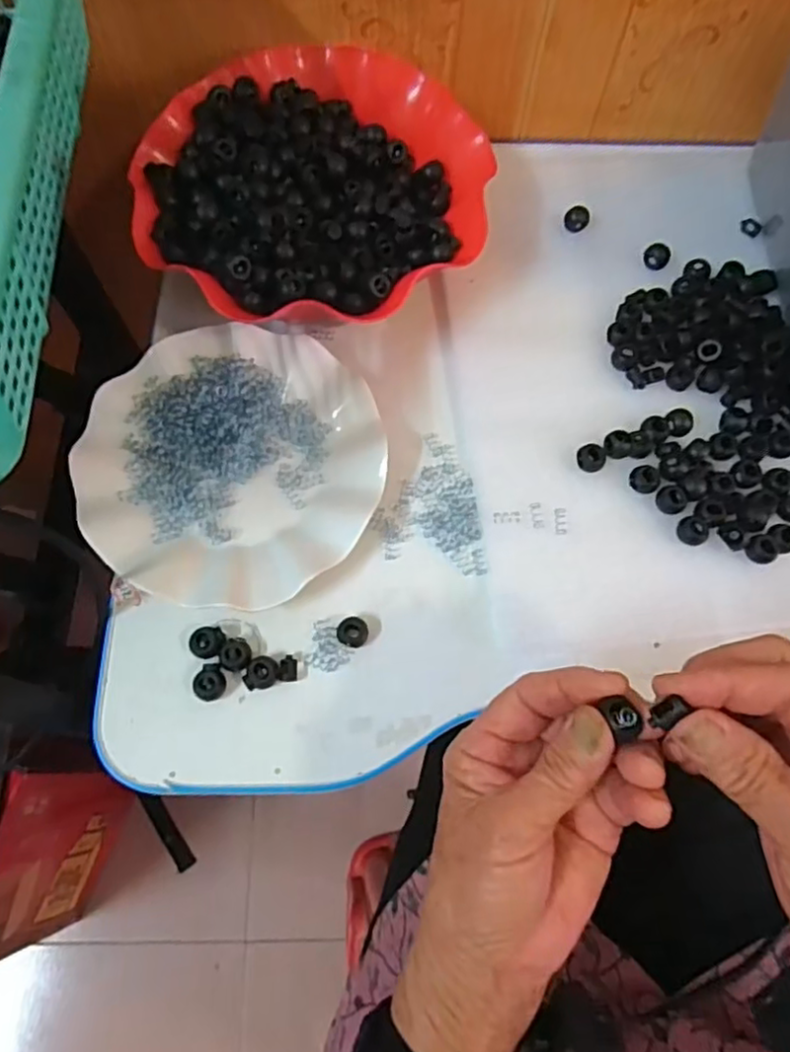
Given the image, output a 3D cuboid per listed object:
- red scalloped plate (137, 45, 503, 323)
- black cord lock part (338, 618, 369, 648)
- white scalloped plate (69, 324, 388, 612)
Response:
[{"bbox_3d":[-0.053,-0.225,0.427,0.222,0.040,0.202,0,75,-2],"label":"red scalloped plate"},{"bbox_3d":[-0.024,0.061,0.371,0.018,0.010,0.017,-6,75,-3],"label":"black cord lock part"},{"bbox_3d":[-0.097,-0.041,0.392,0.176,0.018,0.175,1,69,-1],"label":"white scalloped plate"}]

